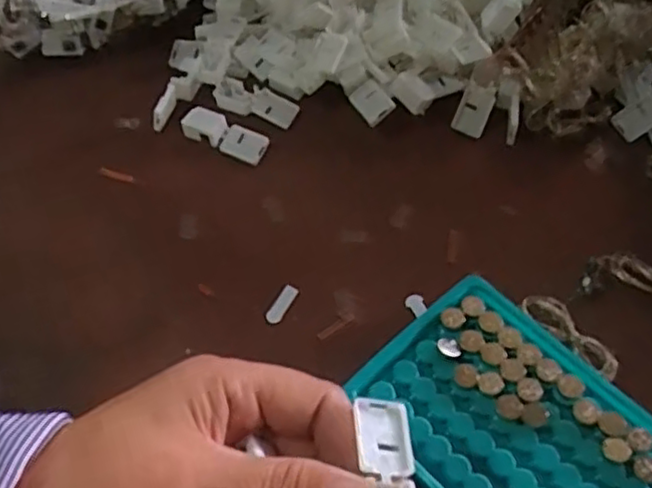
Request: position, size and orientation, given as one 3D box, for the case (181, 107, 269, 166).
[{"bbox_3d":[-0.064,-0.069,0.424,0.054,0.012,0.020,23,61,16],"label":"case"}]

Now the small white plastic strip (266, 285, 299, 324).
[{"bbox_3d":[-0.024,0.032,0.364,0.008,0.004,0.024,25,62,19],"label":"small white plastic strip"}]

